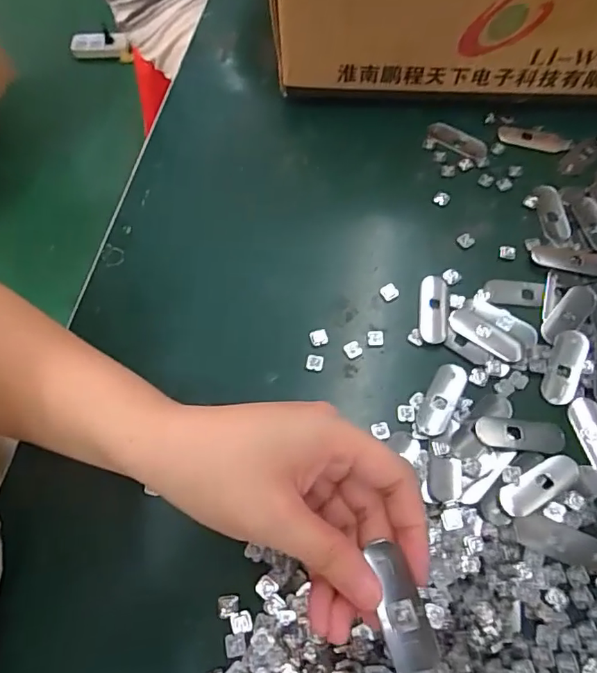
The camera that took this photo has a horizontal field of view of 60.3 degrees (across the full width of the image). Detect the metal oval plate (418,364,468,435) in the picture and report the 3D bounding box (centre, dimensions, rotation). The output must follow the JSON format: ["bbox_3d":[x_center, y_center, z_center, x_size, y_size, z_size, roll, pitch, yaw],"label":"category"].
[{"bbox_3d":[0.087,0.038,0.311,0.017,0.004,0.050,27,68,15],"label":"metal oval plate"}]

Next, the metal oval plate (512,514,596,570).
[{"bbox_3d":[0.141,0.109,0.275,0.050,0.004,0.018,16,66,10],"label":"metal oval plate"}]

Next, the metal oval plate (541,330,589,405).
[{"bbox_3d":[0.164,0.018,0.316,0.019,0.004,0.050,23,67,13],"label":"metal oval plate"}]

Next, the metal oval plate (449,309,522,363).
[{"bbox_3d":[0.119,-0.001,0.328,0.049,0.004,0.016,38,71,19],"label":"metal oval plate"}]

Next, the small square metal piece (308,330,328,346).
[{"bbox_3d":[0.013,0.000,0.333,0.011,0.004,0.011,-14,64,-4],"label":"small square metal piece"}]

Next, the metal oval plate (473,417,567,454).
[{"bbox_3d":[0.130,0.057,0.299,0.050,0.004,0.018,6,65,6],"label":"metal oval plate"}]

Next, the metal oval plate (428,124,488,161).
[{"bbox_3d":[0.126,-0.156,0.406,0.049,0.004,0.019,30,69,16],"label":"metal oval plate"}]

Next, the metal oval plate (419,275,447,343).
[{"bbox_3d":[0.089,-0.019,0.339,0.018,0.004,0.049,4,64,5],"label":"metal oval plate"}]

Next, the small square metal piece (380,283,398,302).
[{"bbox_3d":[0.061,-0.030,0.346,0.012,0.004,0.011,-39,69,-15],"label":"small square metal piece"}]

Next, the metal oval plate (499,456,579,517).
[{"bbox_3d":[0.136,0.083,0.286,0.049,0.004,0.018,-27,66,-10],"label":"metal oval plate"}]

